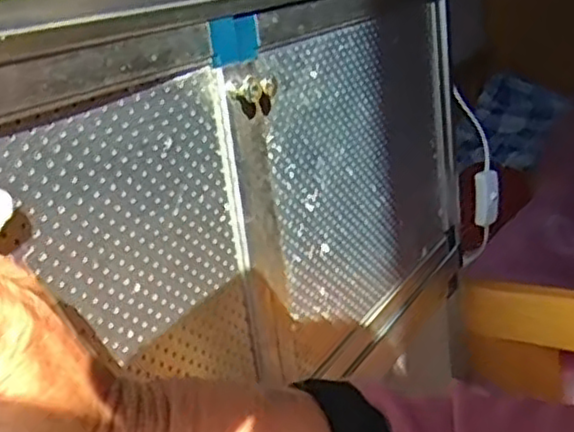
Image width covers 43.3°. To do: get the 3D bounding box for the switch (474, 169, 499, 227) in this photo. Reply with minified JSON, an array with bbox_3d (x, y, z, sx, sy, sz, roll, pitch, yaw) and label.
[{"bbox_3d":[0.212,-0.020,0.767,0.025,0.058,0.015,-2,20,16],"label":"switch"}]

